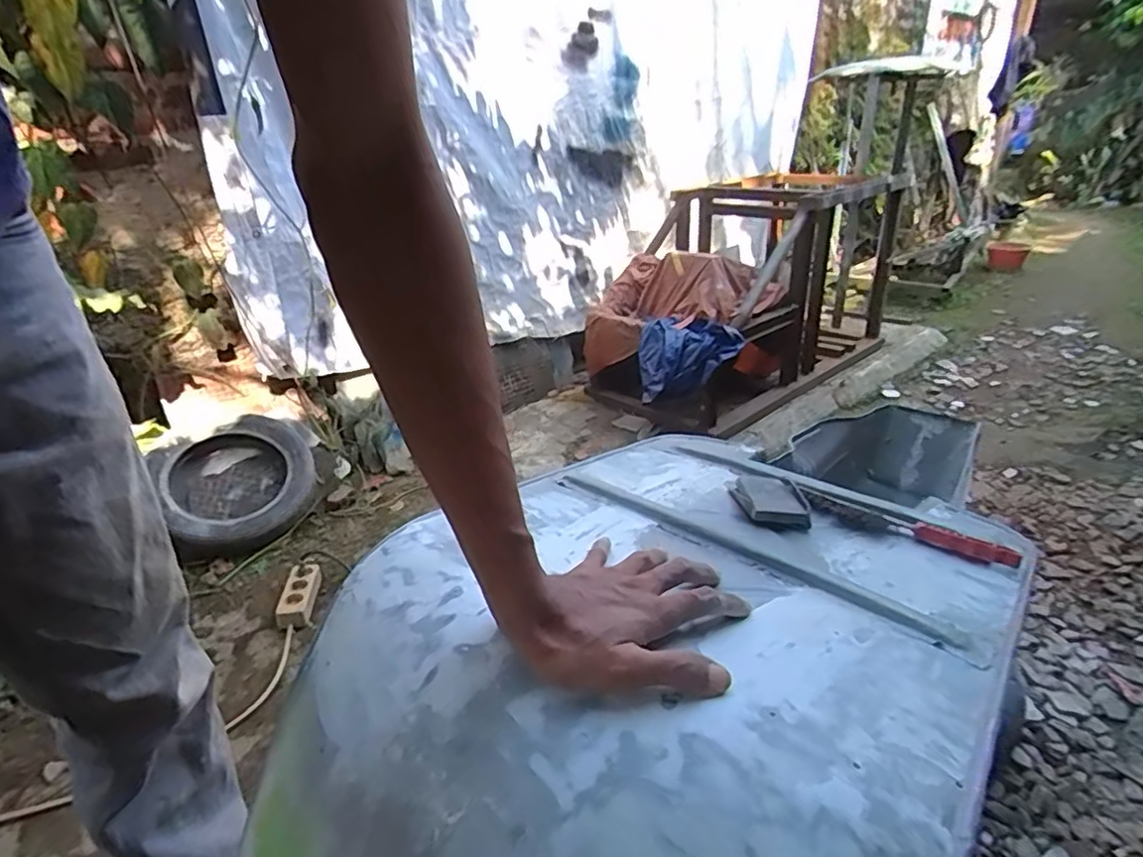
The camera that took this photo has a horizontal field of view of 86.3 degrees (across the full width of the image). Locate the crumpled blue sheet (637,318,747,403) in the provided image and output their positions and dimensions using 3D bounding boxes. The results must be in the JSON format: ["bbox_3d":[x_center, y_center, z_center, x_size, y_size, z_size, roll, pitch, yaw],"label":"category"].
[{"bbox_3d":[0.359,-0.217,1.897,0.289,0.221,0.227,-1,26,4],"label":"crumpled blue sheet"}]

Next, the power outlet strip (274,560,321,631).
[{"bbox_3d":[-0.581,0.358,1.301,0.072,0.044,0.164,-7,26,-8],"label":"power outlet strip"}]

